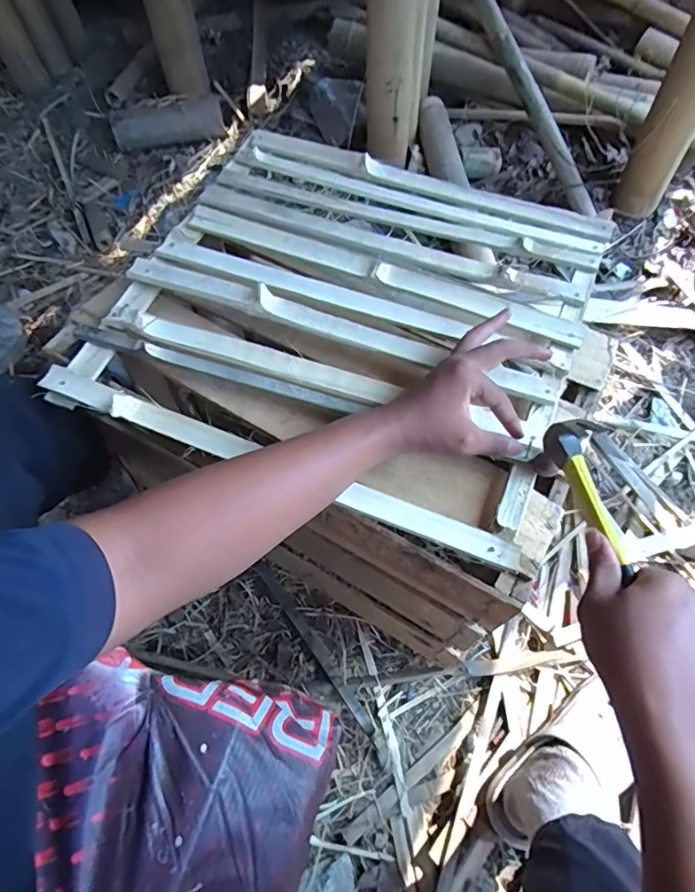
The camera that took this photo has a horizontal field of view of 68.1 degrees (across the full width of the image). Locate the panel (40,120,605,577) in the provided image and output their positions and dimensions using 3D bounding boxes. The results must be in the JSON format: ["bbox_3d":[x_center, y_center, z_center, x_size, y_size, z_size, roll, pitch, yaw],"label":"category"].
[{"bbox_3d":[0.005,-0.167,0.590,0.535,0.053,0.473,20,68,8],"label":"panel"}]

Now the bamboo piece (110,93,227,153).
[{"bbox_3d":[-0.448,-0.808,1.286,0.269,0.071,0.071,-14,64,-8],"label":"bamboo piece"}]

